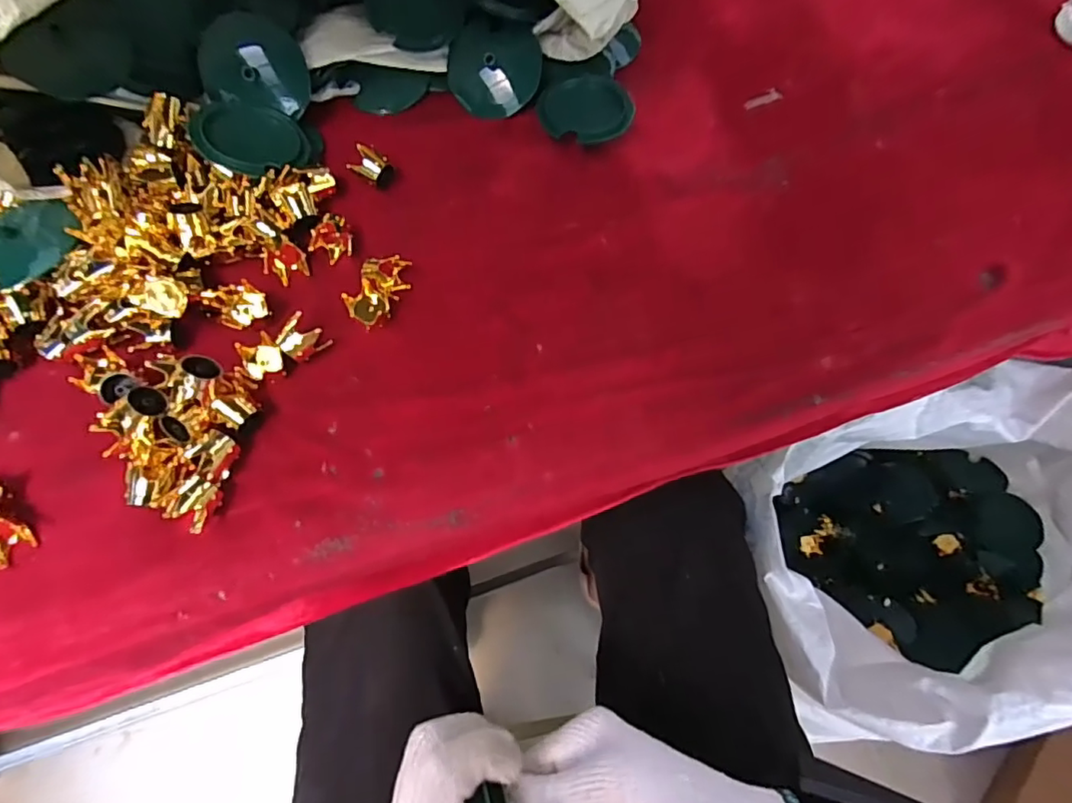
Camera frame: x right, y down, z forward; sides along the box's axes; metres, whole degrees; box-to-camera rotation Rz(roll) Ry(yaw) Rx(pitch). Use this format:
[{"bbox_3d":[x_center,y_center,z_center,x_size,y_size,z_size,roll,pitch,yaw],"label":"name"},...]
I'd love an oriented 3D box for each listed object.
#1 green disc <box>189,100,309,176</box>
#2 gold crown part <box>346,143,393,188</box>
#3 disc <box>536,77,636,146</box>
[{"bbox_3d":[-0.202,-0.188,0.388,0.072,0.005,0.059,-6,81,-27],"label":"green disc"},{"bbox_3d":[-0.123,-0.174,0.404,0.028,0.024,0.020,30,71,11],"label":"gold crown part"},{"bbox_3d":[0.039,-0.228,0.428,0.071,0.011,0.053,23,85,7],"label":"disc"}]

